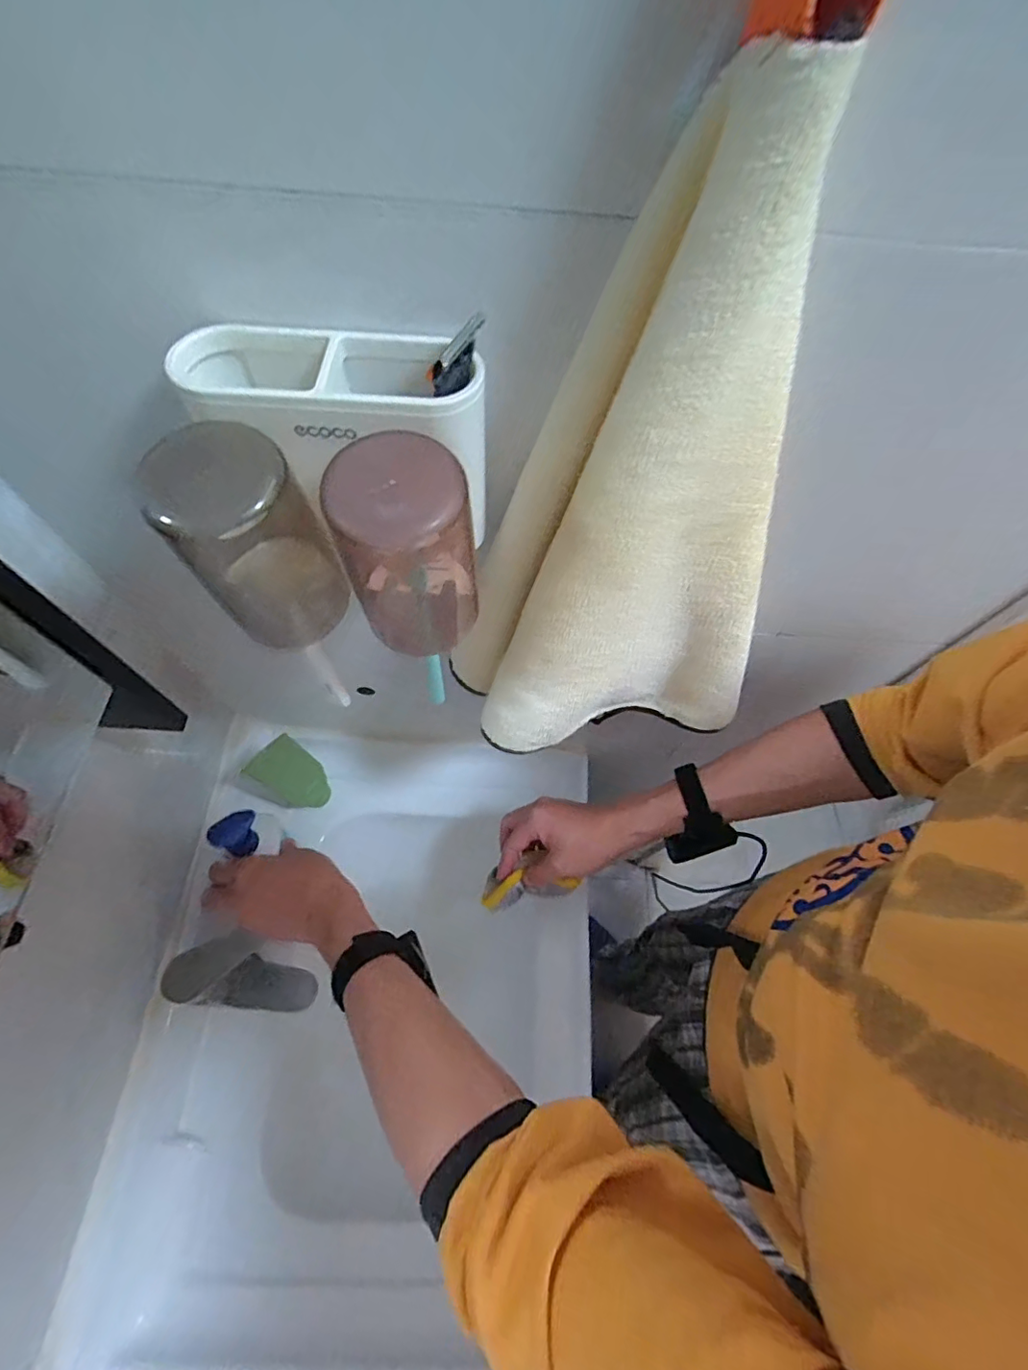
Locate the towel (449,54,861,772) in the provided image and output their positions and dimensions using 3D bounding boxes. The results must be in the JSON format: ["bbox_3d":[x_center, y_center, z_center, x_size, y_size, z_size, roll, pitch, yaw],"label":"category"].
[{"bbox_3d":[0.075,-0.066,0.326,0.201,0.373,0.115,-15,65,-11],"label":"towel"}]

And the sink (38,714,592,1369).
[{"bbox_3d":[-0.161,0.358,0.649,0.464,0.152,0.611,5,63,-1],"label":"sink"}]

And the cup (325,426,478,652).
[{"bbox_3d":[-0.054,-0.066,0.288,0.067,0.118,0.055,-17,66,-12],"label":"cup"}]

